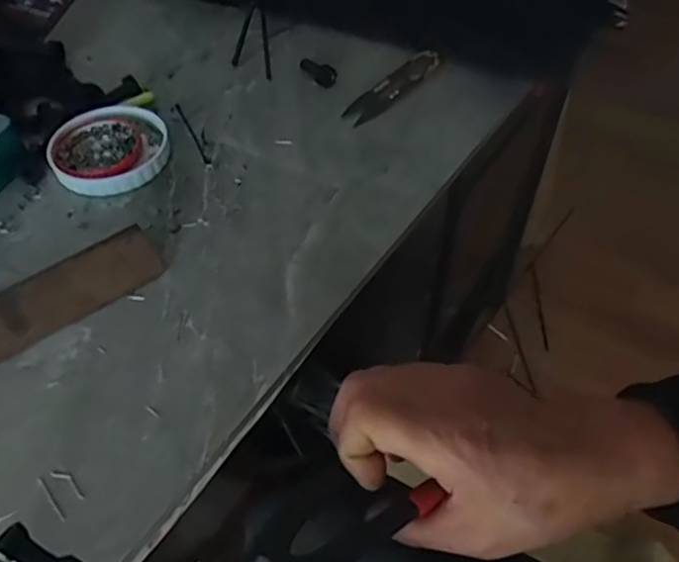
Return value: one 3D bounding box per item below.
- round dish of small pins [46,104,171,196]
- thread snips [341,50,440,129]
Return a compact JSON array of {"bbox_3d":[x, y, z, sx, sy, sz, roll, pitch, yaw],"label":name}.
[{"bbox_3d":[-0.177,-0.102,0.485,0.088,0.018,0.083,-1,51,1],"label":"round dish of small pins"},{"bbox_3d":[0.048,-0.169,0.540,0.032,0.007,0.118,29,58,22],"label":"thread snips"}]

